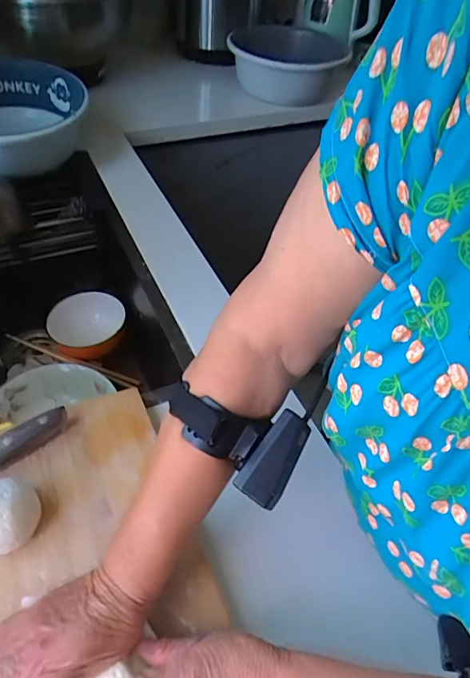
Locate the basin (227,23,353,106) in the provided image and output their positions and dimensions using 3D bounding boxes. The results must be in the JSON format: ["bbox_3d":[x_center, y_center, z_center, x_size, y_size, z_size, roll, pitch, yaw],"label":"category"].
[{"bbox_3d":[0.138,-0.728,1.207,0.293,0.109,0.317,11,46,3],"label":"basin"}]

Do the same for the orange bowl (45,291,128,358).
[{"bbox_3d":[-0.260,-0.013,0.835,0.123,0.082,0.134,3,49,-3],"label":"orange bowl"}]

